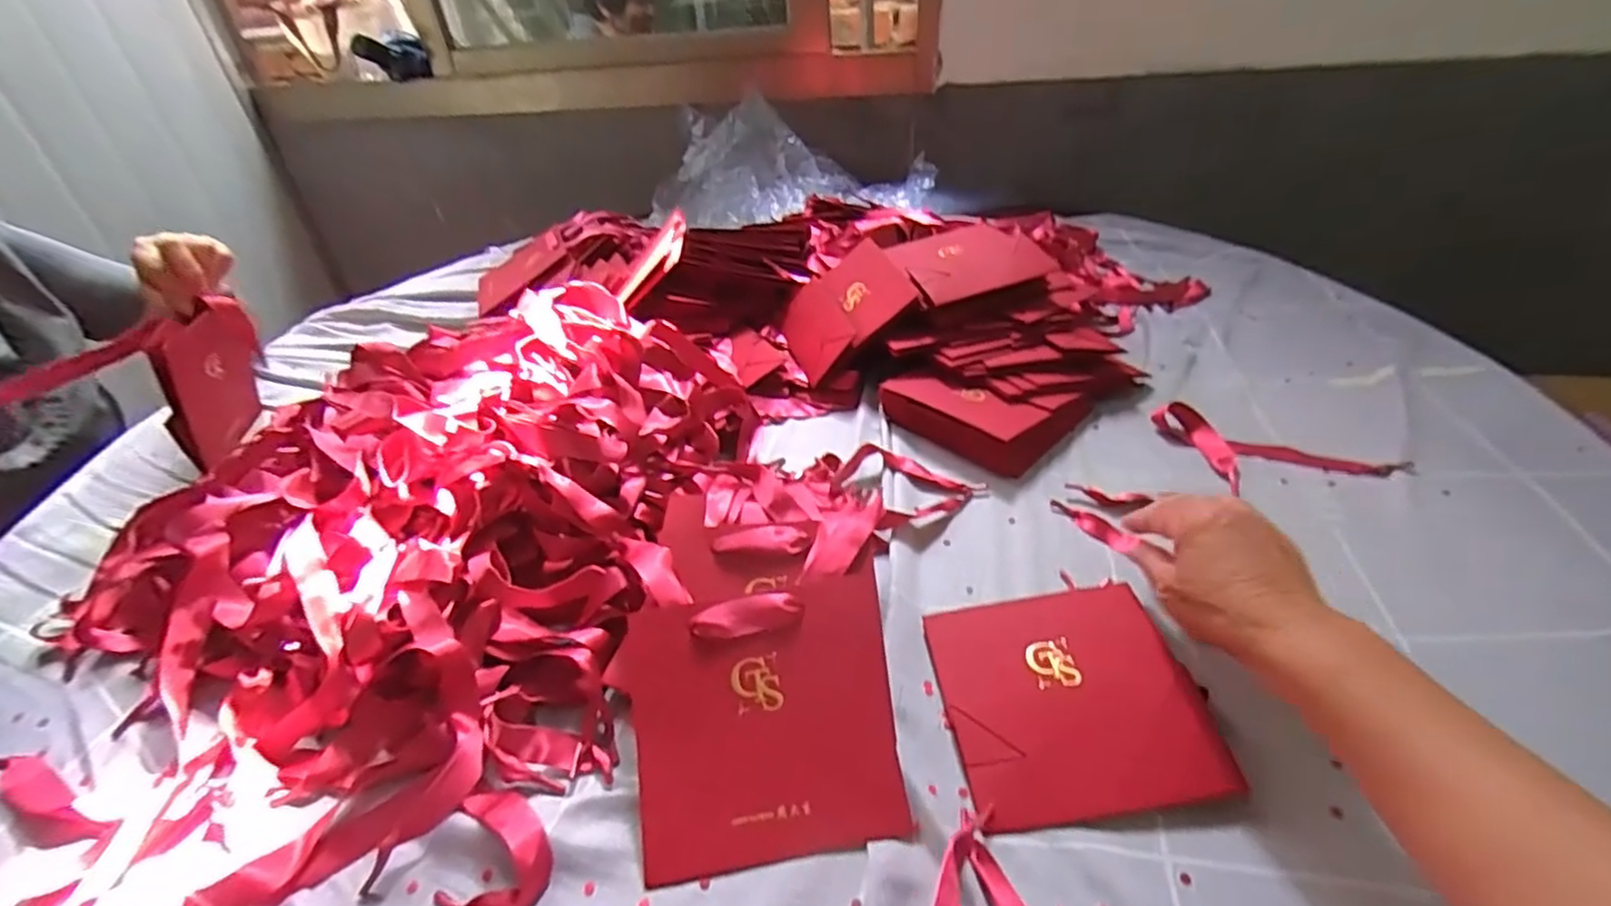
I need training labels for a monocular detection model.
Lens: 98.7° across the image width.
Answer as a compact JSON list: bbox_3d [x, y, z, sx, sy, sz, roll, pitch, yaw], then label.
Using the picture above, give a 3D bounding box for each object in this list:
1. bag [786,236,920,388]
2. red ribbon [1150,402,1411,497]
[{"bbox_3d":[0.039,-0.155,0.742,0.141,0.020,0.155,-39,37,10],"label":"bag"},{"bbox_3d":[0.396,-0.013,0.582,0.153,0.023,0.101,-8,36,-3],"label":"red ribbon"}]

